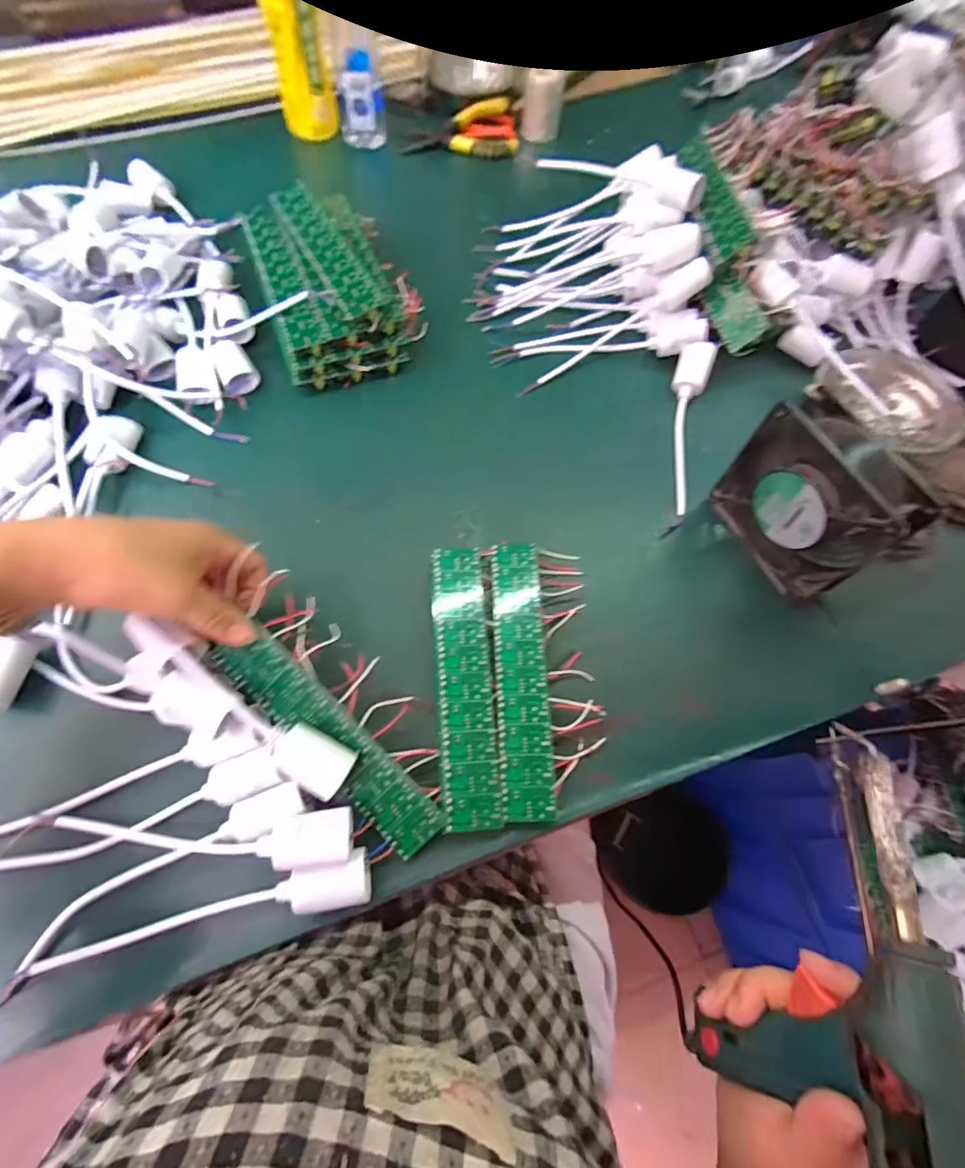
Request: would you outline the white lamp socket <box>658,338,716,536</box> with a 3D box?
[{"bbox_3d":[0.187,-0.141,0.466,0.030,0.030,0.201,14,66,3],"label":"white lamp socket"}]

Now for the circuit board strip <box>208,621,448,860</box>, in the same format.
[{"bbox_3d":[-0.100,0.100,0.329,0.181,0.007,0.039,45,89,4],"label":"circuit board strip"}]

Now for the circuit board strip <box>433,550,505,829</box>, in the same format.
[{"bbox_3d":[-0.013,0.067,0.372,0.039,0.019,0.200,-3,66,-5],"label":"circuit board strip"}]

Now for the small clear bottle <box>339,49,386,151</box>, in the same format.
[{"bbox_3d":[-0.151,-0.594,0.636,0.054,0.079,0.037,-12,67,-8],"label":"small clear bottle"}]

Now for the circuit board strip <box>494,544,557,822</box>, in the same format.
[{"bbox_3d":[0.028,0.064,0.377,0.036,0.020,0.200,0,66,-3],"label":"circuit board strip"}]

